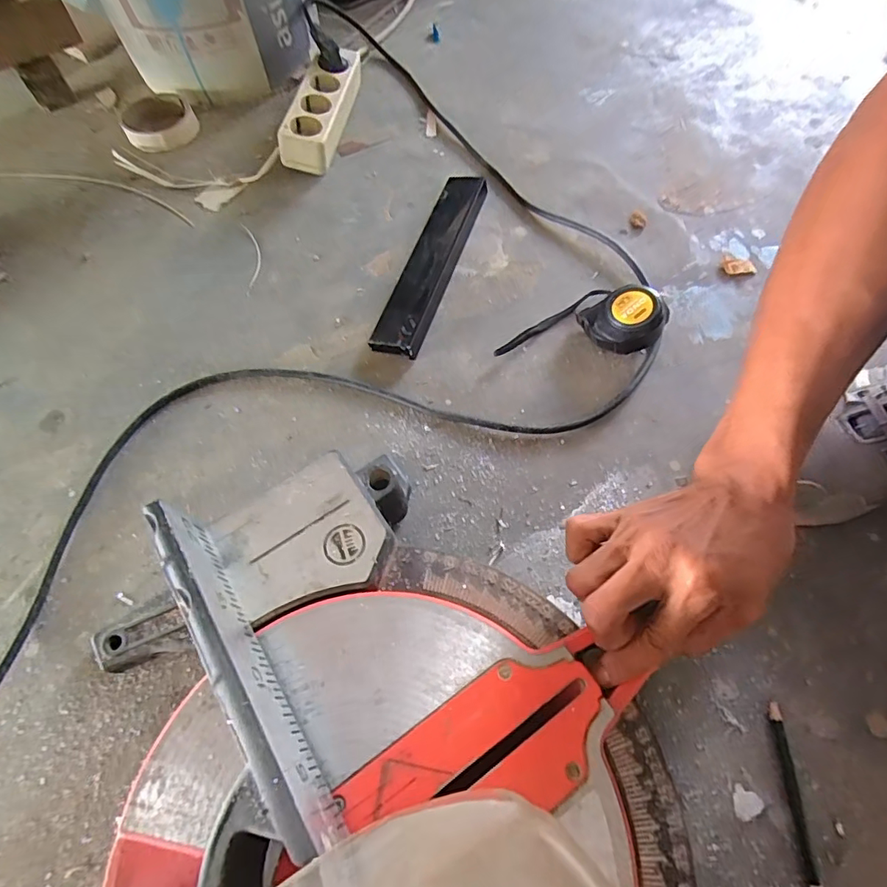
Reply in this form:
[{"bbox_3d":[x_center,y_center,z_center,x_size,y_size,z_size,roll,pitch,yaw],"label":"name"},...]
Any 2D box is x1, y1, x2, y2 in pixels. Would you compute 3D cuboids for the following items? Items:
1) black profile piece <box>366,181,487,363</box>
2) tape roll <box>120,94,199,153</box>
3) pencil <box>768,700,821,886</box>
[{"bbox_3d":[-0.012,-0.199,0.540,0.054,0.020,0.252,16,65,10],"label":"black profile piece"},{"bbox_3d":[-0.376,-0.427,0.672,0.093,0.028,0.093,-1,63,2],"label":"tape roll"},{"bbox_3d":[0.223,0.225,0.320,0.009,0.005,0.109,1,63,3],"label":"pencil"}]

